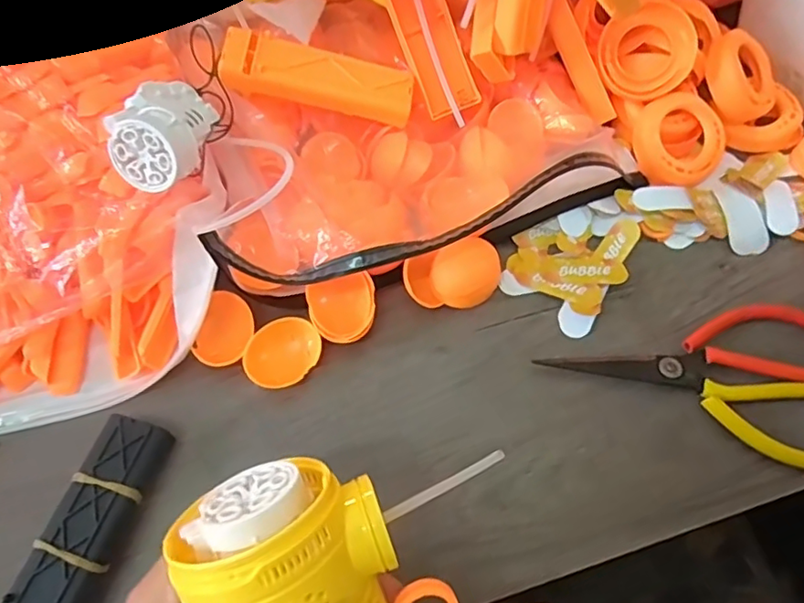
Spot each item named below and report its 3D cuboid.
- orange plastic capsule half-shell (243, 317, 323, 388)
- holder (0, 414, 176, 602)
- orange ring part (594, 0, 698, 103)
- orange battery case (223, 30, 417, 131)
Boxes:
[{"bbox_3d":[-0.064,0.028,0.317,0.042,0.016,0.034,-41,71,-18],"label":"orange plastic capsule half-shell"},{"bbox_3d":[-0.147,0.111,0.270,0.032,0.023,0.114,15,64,7],"label":"holder"},{"bbox_3d":[0.154,-0.157,0.372,0.056,0.018,0.056,2,105,7],"label":"orange ring part"},{"bbox_3d":[-0.048,-0.130,0.341,0.108,0.017,0.033,10,63,-13],"label":"orange battery case"}]

